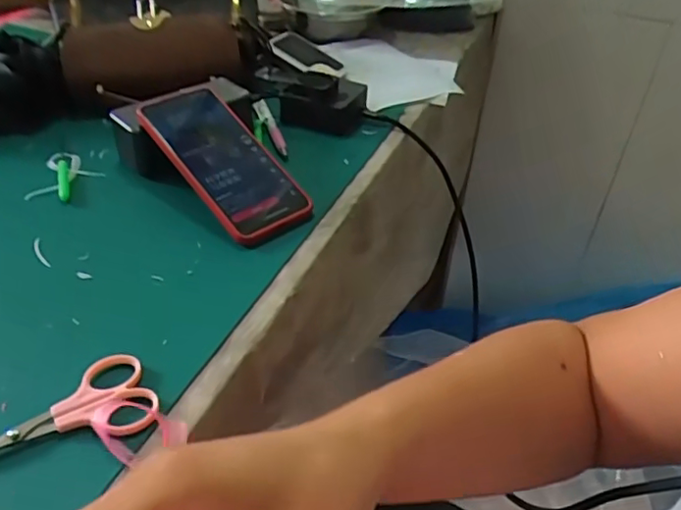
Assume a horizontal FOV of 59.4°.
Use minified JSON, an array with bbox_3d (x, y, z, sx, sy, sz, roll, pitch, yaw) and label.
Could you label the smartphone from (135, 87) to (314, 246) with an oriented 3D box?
[{"bbox_3d":[-0.099,-0.081,0.505,0.076,0.014,0.165,-31,71,-35],"label":"smartphone"}]

